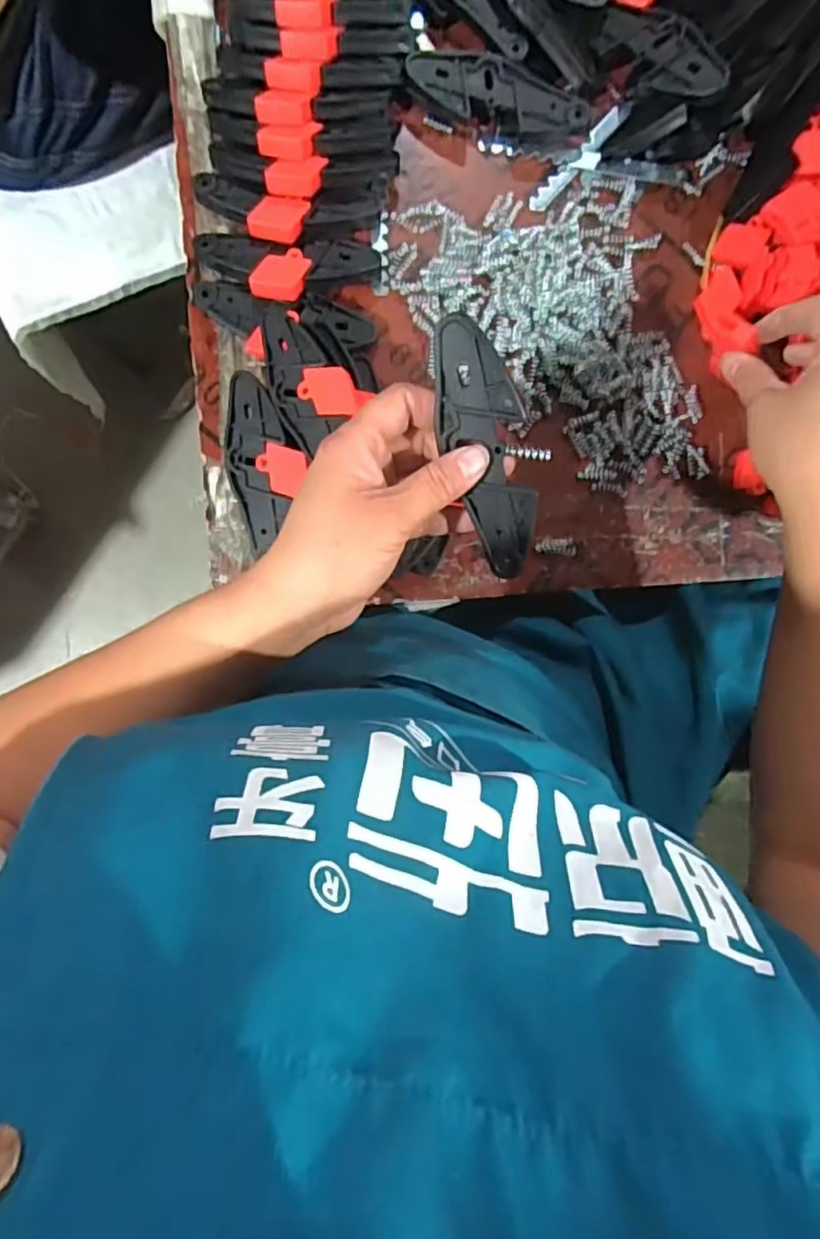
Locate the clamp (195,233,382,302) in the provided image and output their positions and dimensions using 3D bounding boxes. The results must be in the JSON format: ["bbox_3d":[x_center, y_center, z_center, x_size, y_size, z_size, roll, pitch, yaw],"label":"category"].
[{"bbox_3d":[-0.084,-0.244,0.445,0.123,0.021,0.044,1,93,-3],"label":"clamp"}]

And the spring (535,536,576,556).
[{"bbox_3d":[0.106,-0.054,0.468,0.028,0.007,0.014,-1,93,-3],"label":"spring"}]

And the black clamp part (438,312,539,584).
[{"bbox_3d":[0.038,-0.078,0.306,0.036,0.011,0.125,-17,117,-2],"label":"black clamp part"}]

